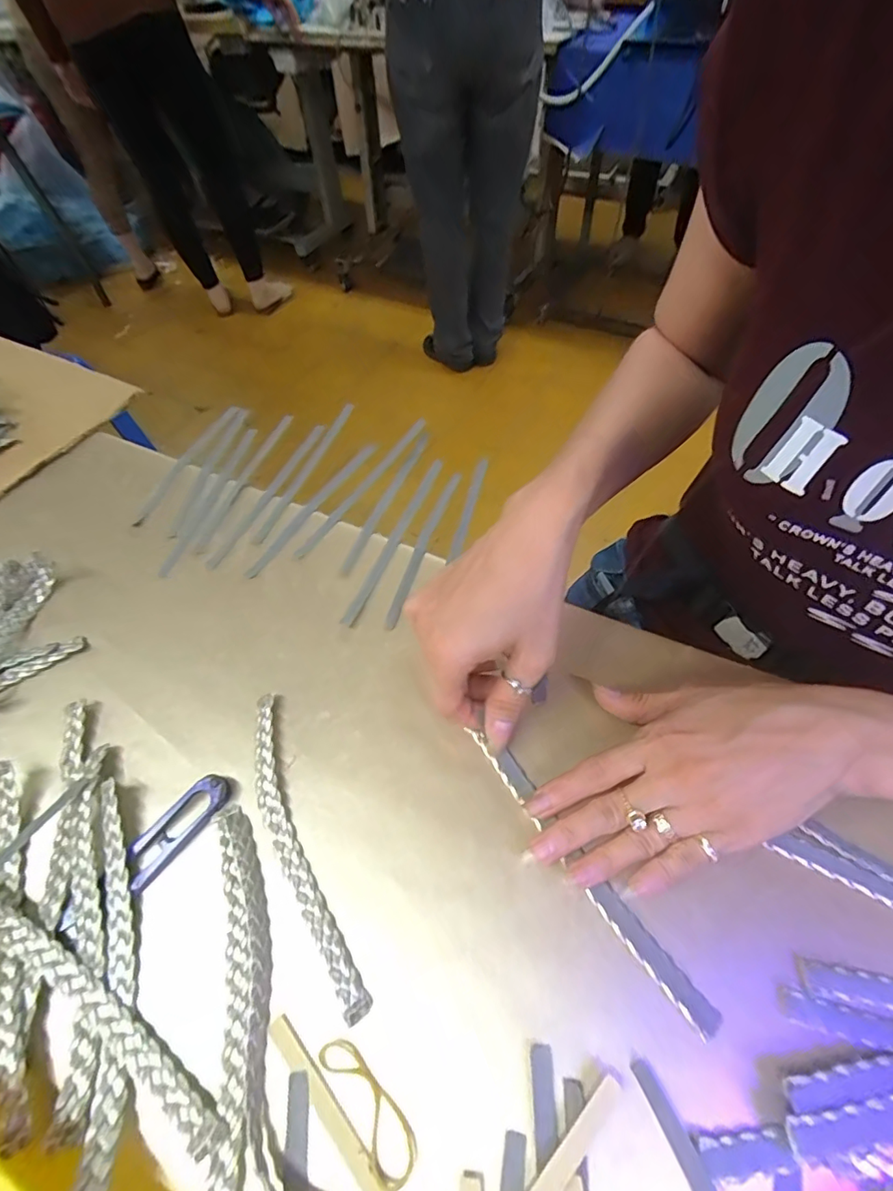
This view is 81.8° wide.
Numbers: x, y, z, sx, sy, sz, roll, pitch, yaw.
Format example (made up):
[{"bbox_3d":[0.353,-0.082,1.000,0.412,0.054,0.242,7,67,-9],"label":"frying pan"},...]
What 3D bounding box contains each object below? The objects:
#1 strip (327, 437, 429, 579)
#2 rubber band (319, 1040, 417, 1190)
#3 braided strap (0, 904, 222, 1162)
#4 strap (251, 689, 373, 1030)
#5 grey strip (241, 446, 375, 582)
[{"bbox_3d":[-0.049,-0.080,0.424,0.010,0.012,0.157,17,56,13],"label":"strip"},{"bbox_3d":[-0.033,0.212,0.215,0.020,0.004,0.054,-32,59,-20],"label":"rubber band"},{"bbox_3d":[-0.167,0.179,0.229,0.173,0.017,0.015,25,58,18],"label":"braided strap"},{"bbox_3d":[-0.081,0.129,0.273,0.023,0.007,0.167,-23,57,-15],"label":"strap"},{"bbox_3d":[-0.107,-0.078,0.425,0.010,0.006,0.171,22,57,16],"label":"grey strip"}]

